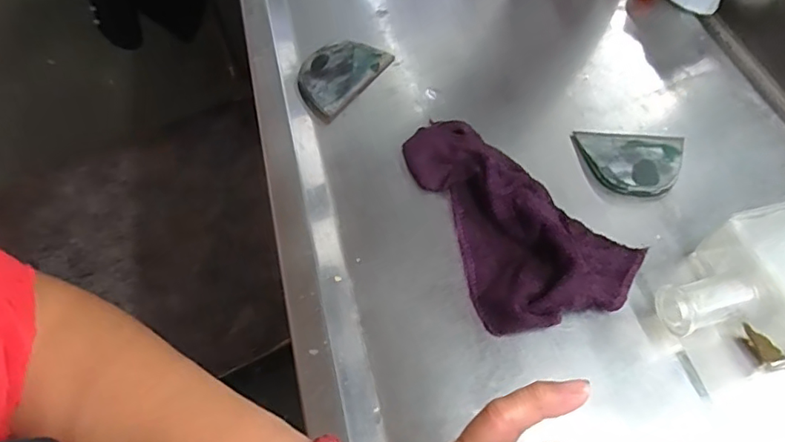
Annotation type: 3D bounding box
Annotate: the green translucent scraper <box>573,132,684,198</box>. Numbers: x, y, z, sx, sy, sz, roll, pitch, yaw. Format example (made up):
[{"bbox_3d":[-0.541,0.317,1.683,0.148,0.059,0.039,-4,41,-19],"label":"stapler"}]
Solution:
[{"bbox_3d":[0.185,-0.045,0.424,0.080,0.014,0.059,6,57,4],"label":"green translucent scraper"}]

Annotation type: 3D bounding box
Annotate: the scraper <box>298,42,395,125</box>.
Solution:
[{"bbox_3d":[-0.046,-0.127,0.470,0.052,0.013,0.090,31,62,19],"label":"scraper"}]

